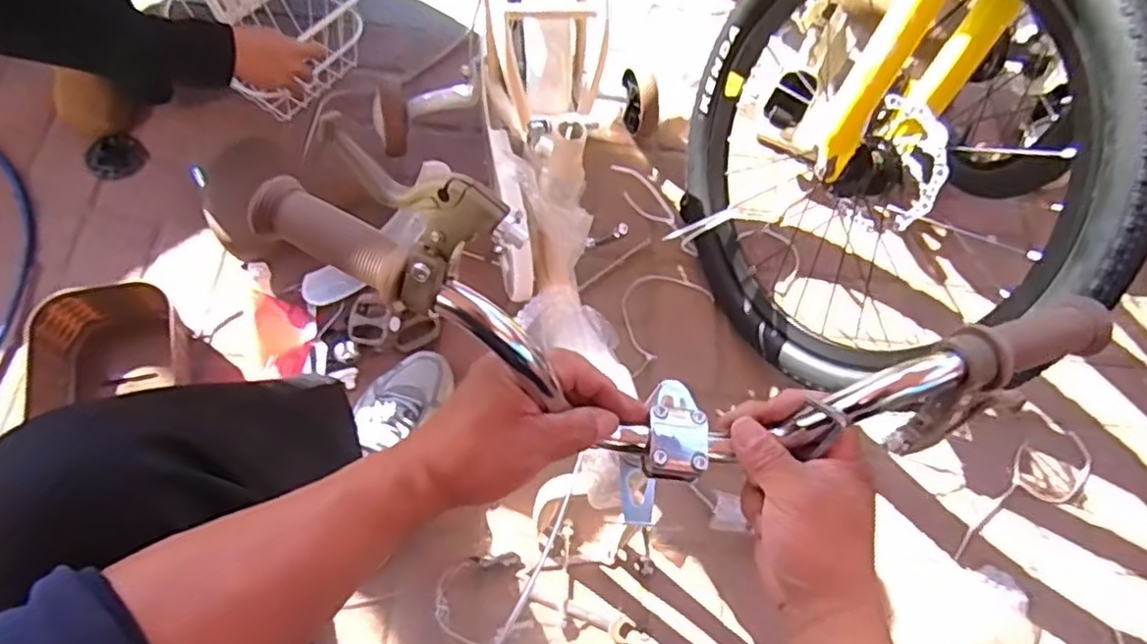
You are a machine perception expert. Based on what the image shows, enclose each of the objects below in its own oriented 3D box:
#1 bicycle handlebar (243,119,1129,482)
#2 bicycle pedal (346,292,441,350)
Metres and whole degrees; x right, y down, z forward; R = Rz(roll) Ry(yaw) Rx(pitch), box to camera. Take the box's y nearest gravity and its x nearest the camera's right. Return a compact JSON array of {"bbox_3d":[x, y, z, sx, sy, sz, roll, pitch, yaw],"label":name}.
[{"bbox_3d":[0.041,0.015,0.386,0.437,0.146,0.106,14,70,-7],"label":"bicycle handlebar"},{"bbox_3d":[-0.246,0.005,0.889,0.111,0.034,0.067,18,69,3],"label":"bicycle pedal"}]

